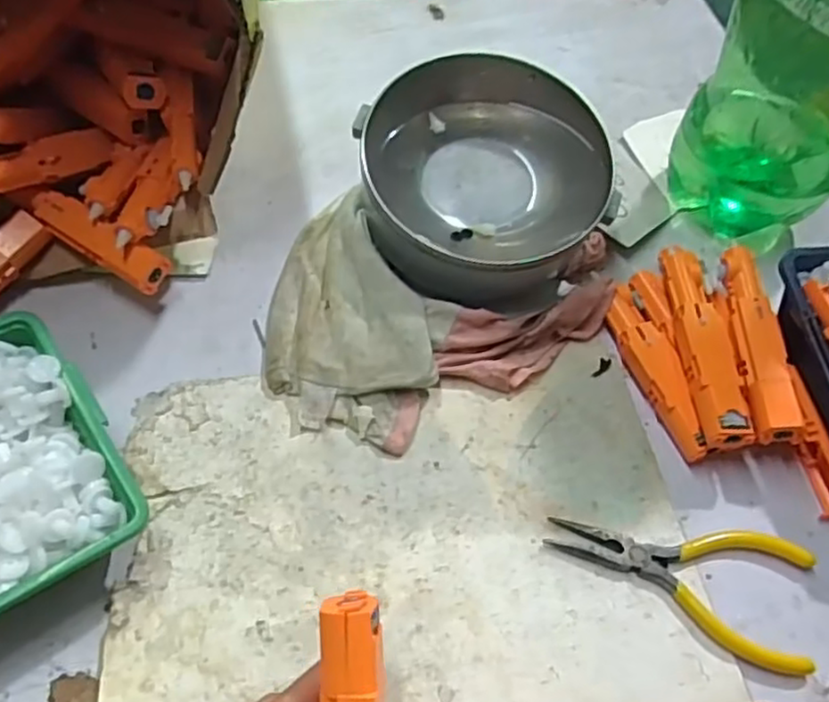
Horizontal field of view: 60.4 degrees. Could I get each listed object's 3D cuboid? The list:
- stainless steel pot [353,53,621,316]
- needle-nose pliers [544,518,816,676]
[{"bbox_3d":[0.042,-0.103,0.434,0.147,0.073,0.147,1,74,-4],"label":"stainless steel pot"},{"bbox_3d":[0.127,0.106,0.345,0.123,0.008,0.060,16,56,9],"label":"needle-nose pliers"}]

